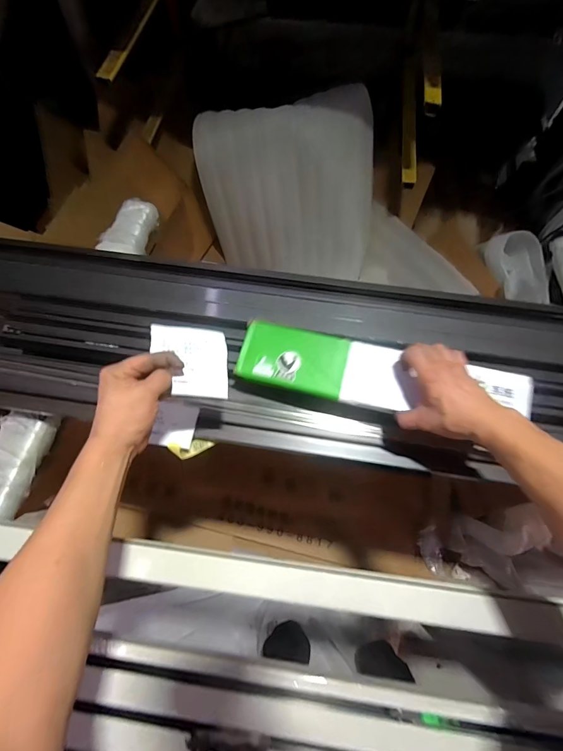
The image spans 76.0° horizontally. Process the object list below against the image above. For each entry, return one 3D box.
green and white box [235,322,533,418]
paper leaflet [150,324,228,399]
[{"bbox_3d":[0.143,-0.005,0.538,0.416,0.028,0.105,10,68,10],"label":"green and white box"},{"bbox_3d":[-0.122,-0.021,0.485,0.101,0.008,0.100,5,68,-28],"label":"paper leaflet"}]

